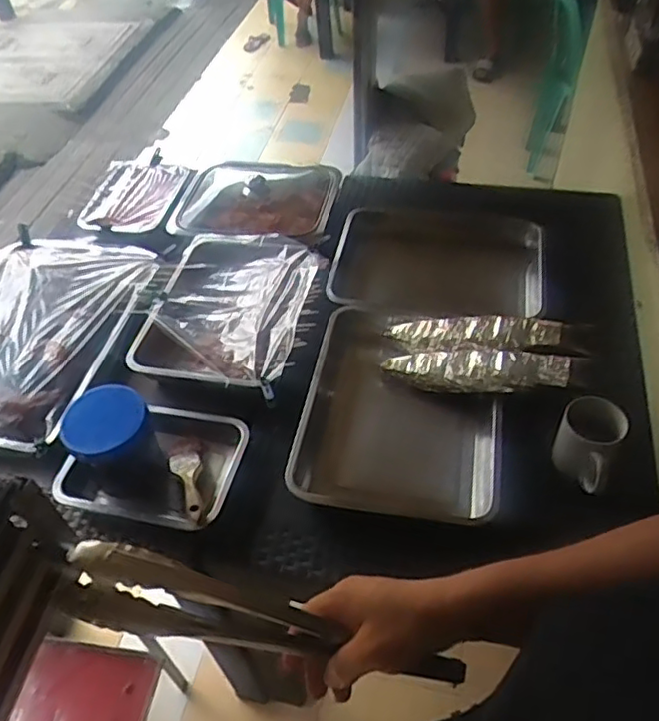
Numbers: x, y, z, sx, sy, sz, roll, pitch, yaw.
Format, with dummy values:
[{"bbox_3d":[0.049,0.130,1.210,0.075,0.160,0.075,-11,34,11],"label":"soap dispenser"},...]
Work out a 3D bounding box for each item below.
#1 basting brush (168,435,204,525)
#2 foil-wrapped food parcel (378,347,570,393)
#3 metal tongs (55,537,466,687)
[{"bbox_3d":[-0.207,0.171,0.918,0.051,0.023,0.177,-15,32,-10],"label":"basting brush"},{"bbox_3d":[0.228,0.013,0.983,0.278,0.032,0.070,1,47,24],"label":"foil-wrapped food parcel"},{"bbox_3d":[-0.045,0.216,0.506,0.330,0.056,0.047,20,49,-11],"label":"metal tongs"}]

